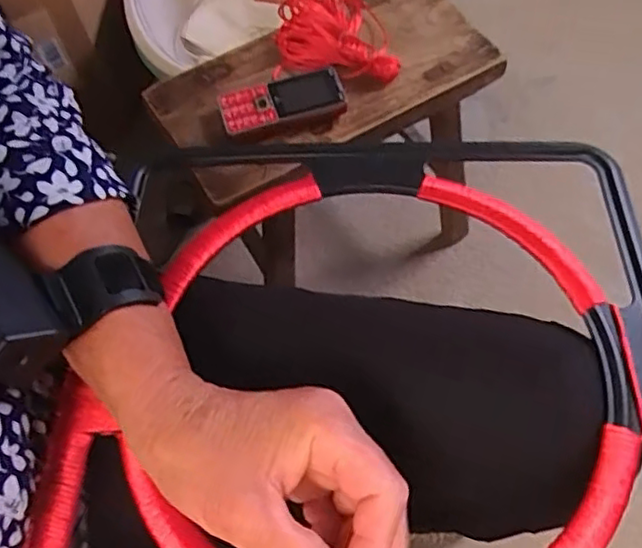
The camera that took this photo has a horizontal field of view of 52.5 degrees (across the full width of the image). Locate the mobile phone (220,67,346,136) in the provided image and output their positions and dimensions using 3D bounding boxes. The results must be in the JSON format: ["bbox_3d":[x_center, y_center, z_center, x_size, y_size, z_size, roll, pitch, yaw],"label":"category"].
[{"bbox_3d":[-0.042,-0.188,0.693,0.130,0.011,0.062,-14,61,-6],"label":"mobile phone"}]

